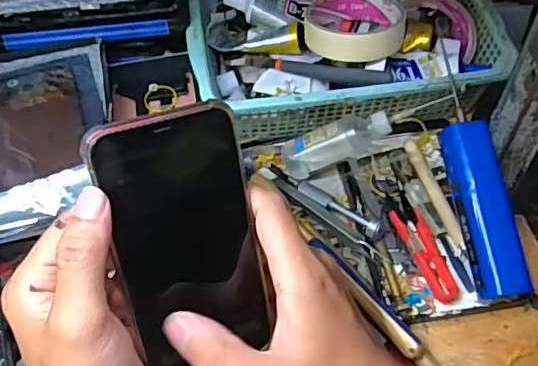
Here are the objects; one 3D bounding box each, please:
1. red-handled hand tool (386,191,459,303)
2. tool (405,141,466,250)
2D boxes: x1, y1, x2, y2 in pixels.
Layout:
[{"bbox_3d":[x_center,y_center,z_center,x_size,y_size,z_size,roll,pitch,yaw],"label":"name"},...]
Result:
[{"bbox_3d":[0.122,0.048,0.445,0.026,0.007,0.099,-18,56,-10],"label":"red-handled hand tool"},{"bbox_3d":[0.139,0.008,0.466,0.013,0.013,0.103,-13,56,-7],"label":"tool"}]

